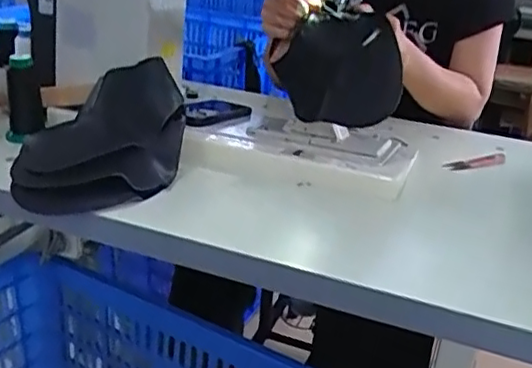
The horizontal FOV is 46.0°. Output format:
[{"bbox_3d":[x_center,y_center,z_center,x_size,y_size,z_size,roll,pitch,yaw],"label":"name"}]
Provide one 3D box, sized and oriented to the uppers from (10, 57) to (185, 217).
[{"bbox_3d":[-0.209,-0.061,0.787,0.206,0.125,0.180,0,25,-8],"label":"uppers"}]

